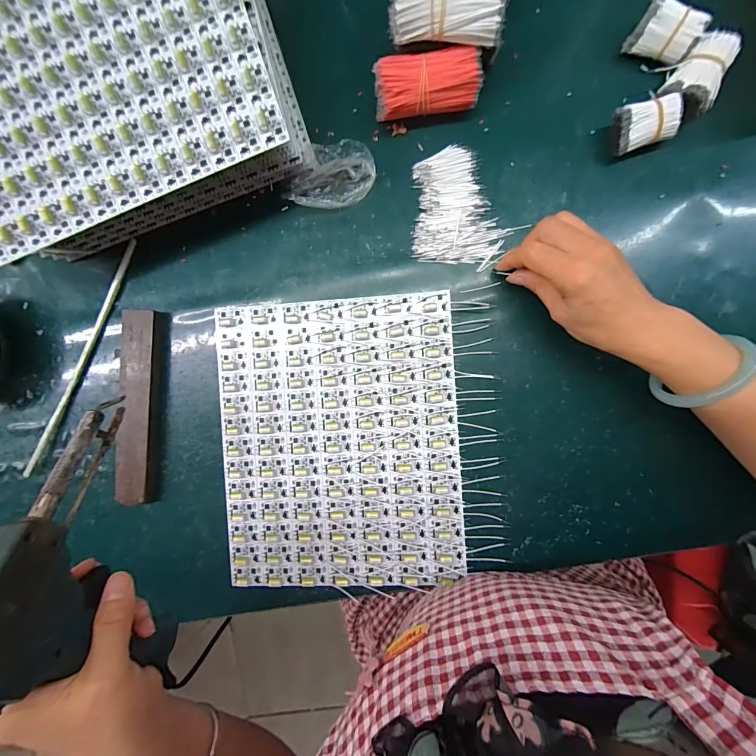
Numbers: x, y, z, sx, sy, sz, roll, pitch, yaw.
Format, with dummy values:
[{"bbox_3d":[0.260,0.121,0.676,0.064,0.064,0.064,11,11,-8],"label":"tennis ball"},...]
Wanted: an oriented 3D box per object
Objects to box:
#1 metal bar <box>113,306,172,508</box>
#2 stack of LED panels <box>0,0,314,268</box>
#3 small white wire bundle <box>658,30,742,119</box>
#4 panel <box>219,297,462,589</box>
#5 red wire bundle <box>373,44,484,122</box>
[{"bbox_3d":[-0.252,0.032,0.365,0.039,0.015,0.201,6,93,6],"label":"metal bar"},{"bbox_3d":[-0.236,-0.260,0.326,0.301,0.091,0.235,-19,90,7],"label":"stack of LED panels"},{"bbox_3d":[0.280,-0.261,0.301,0.044,0.024,0.055,35,96,4],"label":"small white wire bundle"},{"bbox_3d":[-0.039,0.067,0.354,0.239,0.012,0.287,-4,92,7],"label":"panel"},{"bbox_3d":[0.045,-0.266,0.320,0.093,0.039,0.039,-5,92,7],"label":"red wire bundle"}]

